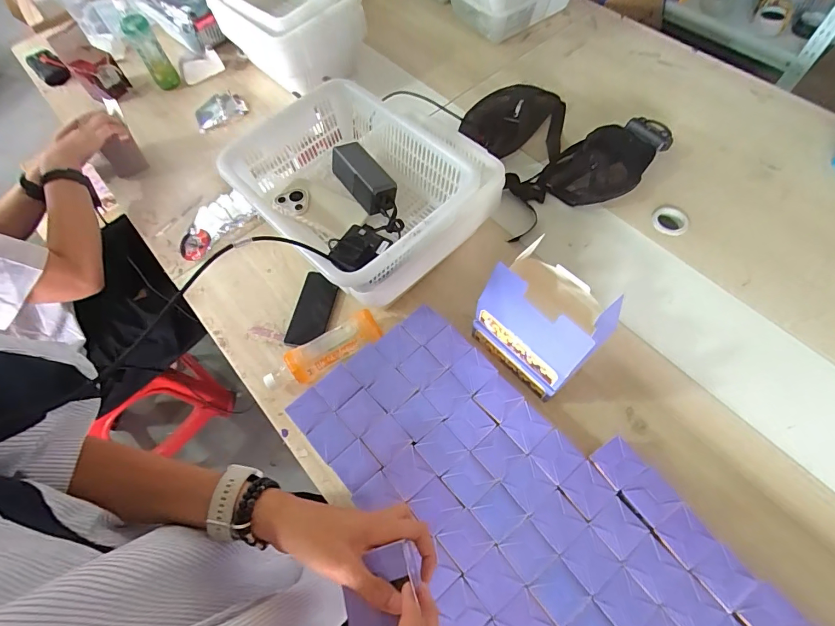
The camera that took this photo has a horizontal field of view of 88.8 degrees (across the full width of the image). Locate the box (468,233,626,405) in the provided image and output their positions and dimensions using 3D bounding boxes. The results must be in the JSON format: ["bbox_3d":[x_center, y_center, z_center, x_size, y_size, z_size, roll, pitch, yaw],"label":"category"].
[{"bbox_3d":[0.196,0.017,0.690,0.119,0.190,0.176,-40,68,-16],"label":"box"}]

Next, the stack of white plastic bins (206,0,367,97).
[{"bbox_3d":[-0.315,-0.714,1.036,0.291,0.206,0.223,36,70,20],"label":"stack of white plastic bins"}]

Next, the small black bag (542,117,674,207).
[{"bbox_3d":[0.422,-0.337,0.938,0.302,0.042,0.161,-33,66,-13],"label":"small black bag"}]

